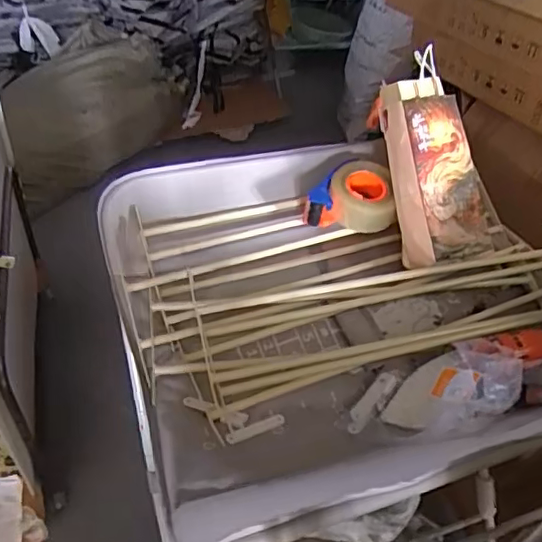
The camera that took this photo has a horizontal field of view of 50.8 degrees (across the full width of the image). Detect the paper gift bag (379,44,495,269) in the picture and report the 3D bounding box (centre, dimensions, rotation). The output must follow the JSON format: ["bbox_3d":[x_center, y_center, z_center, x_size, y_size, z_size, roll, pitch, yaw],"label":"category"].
[{"bbox_3d":[0.281,-0.193,0.989,0.148,0.350,0.071,-16,6,-23],"label":"paper gift bag"}]

